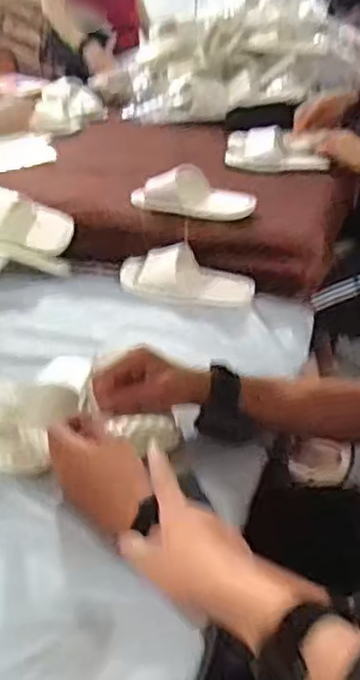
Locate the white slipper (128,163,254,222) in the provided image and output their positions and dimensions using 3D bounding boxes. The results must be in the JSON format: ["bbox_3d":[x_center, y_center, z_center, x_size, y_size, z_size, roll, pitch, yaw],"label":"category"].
[{"bbox_3d":[0.022,-0.263,1.252,0.231,0.061,0.078,6,30,9],"label":"white slipper"}]

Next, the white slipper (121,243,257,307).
[{"bbox_3d":[0.007,-0.106,1.184,0.240,0.069,0.089,10,31,16],"label":"white slipper"}]

